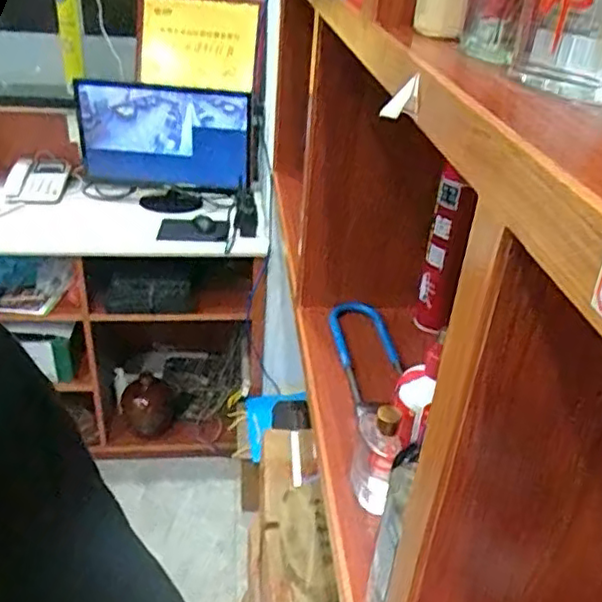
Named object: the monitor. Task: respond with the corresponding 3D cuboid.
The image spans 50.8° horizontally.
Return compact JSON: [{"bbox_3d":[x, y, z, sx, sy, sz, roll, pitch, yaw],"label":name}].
[{"bbox_3d":[-0.396,-0.456,1.803,0.489,0.302,0.085,10,31,10],"label":"monitor"}]

